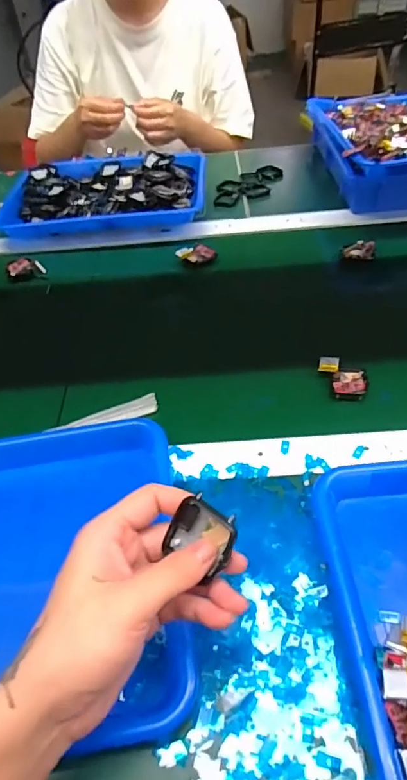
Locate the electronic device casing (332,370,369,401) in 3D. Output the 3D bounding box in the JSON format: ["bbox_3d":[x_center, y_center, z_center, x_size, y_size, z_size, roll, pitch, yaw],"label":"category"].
[{"bbox_3d":[0.153,-0.004,0.501,0.035,0.013,0.034,5,49,10],"label":"electronic device casing"}]

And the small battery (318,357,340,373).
[{"bbox_3d":[0.135,-0.028,0.515,0.021,0.006,0.019,5,49,10],"label":"small battery"}]

